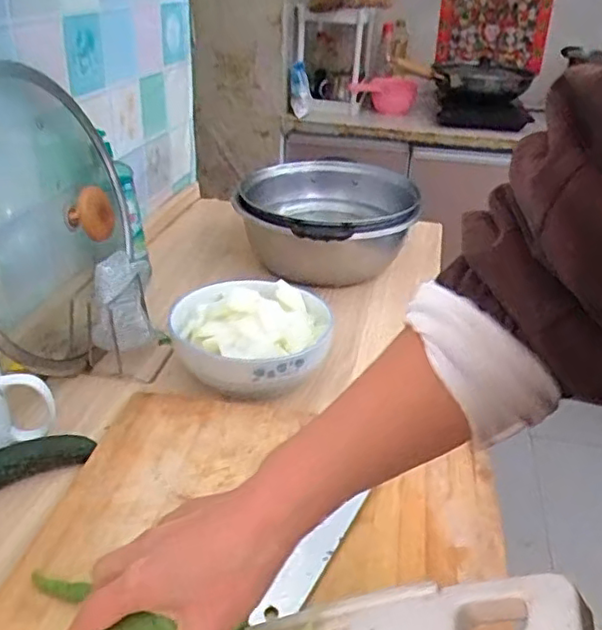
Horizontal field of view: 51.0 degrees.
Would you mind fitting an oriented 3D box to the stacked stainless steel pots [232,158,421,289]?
[{"bbox_3d":[0.036,-0.141,0.967,0.257,0.114,0.292,10,30,13],"label":"stacked stainless steel pots"}]

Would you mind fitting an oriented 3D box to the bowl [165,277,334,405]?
[{"bbox_3d":[-0.055,0.024,0.704,0.170,0.071,0.160,2,29,-1],"label":"bowl"}]

